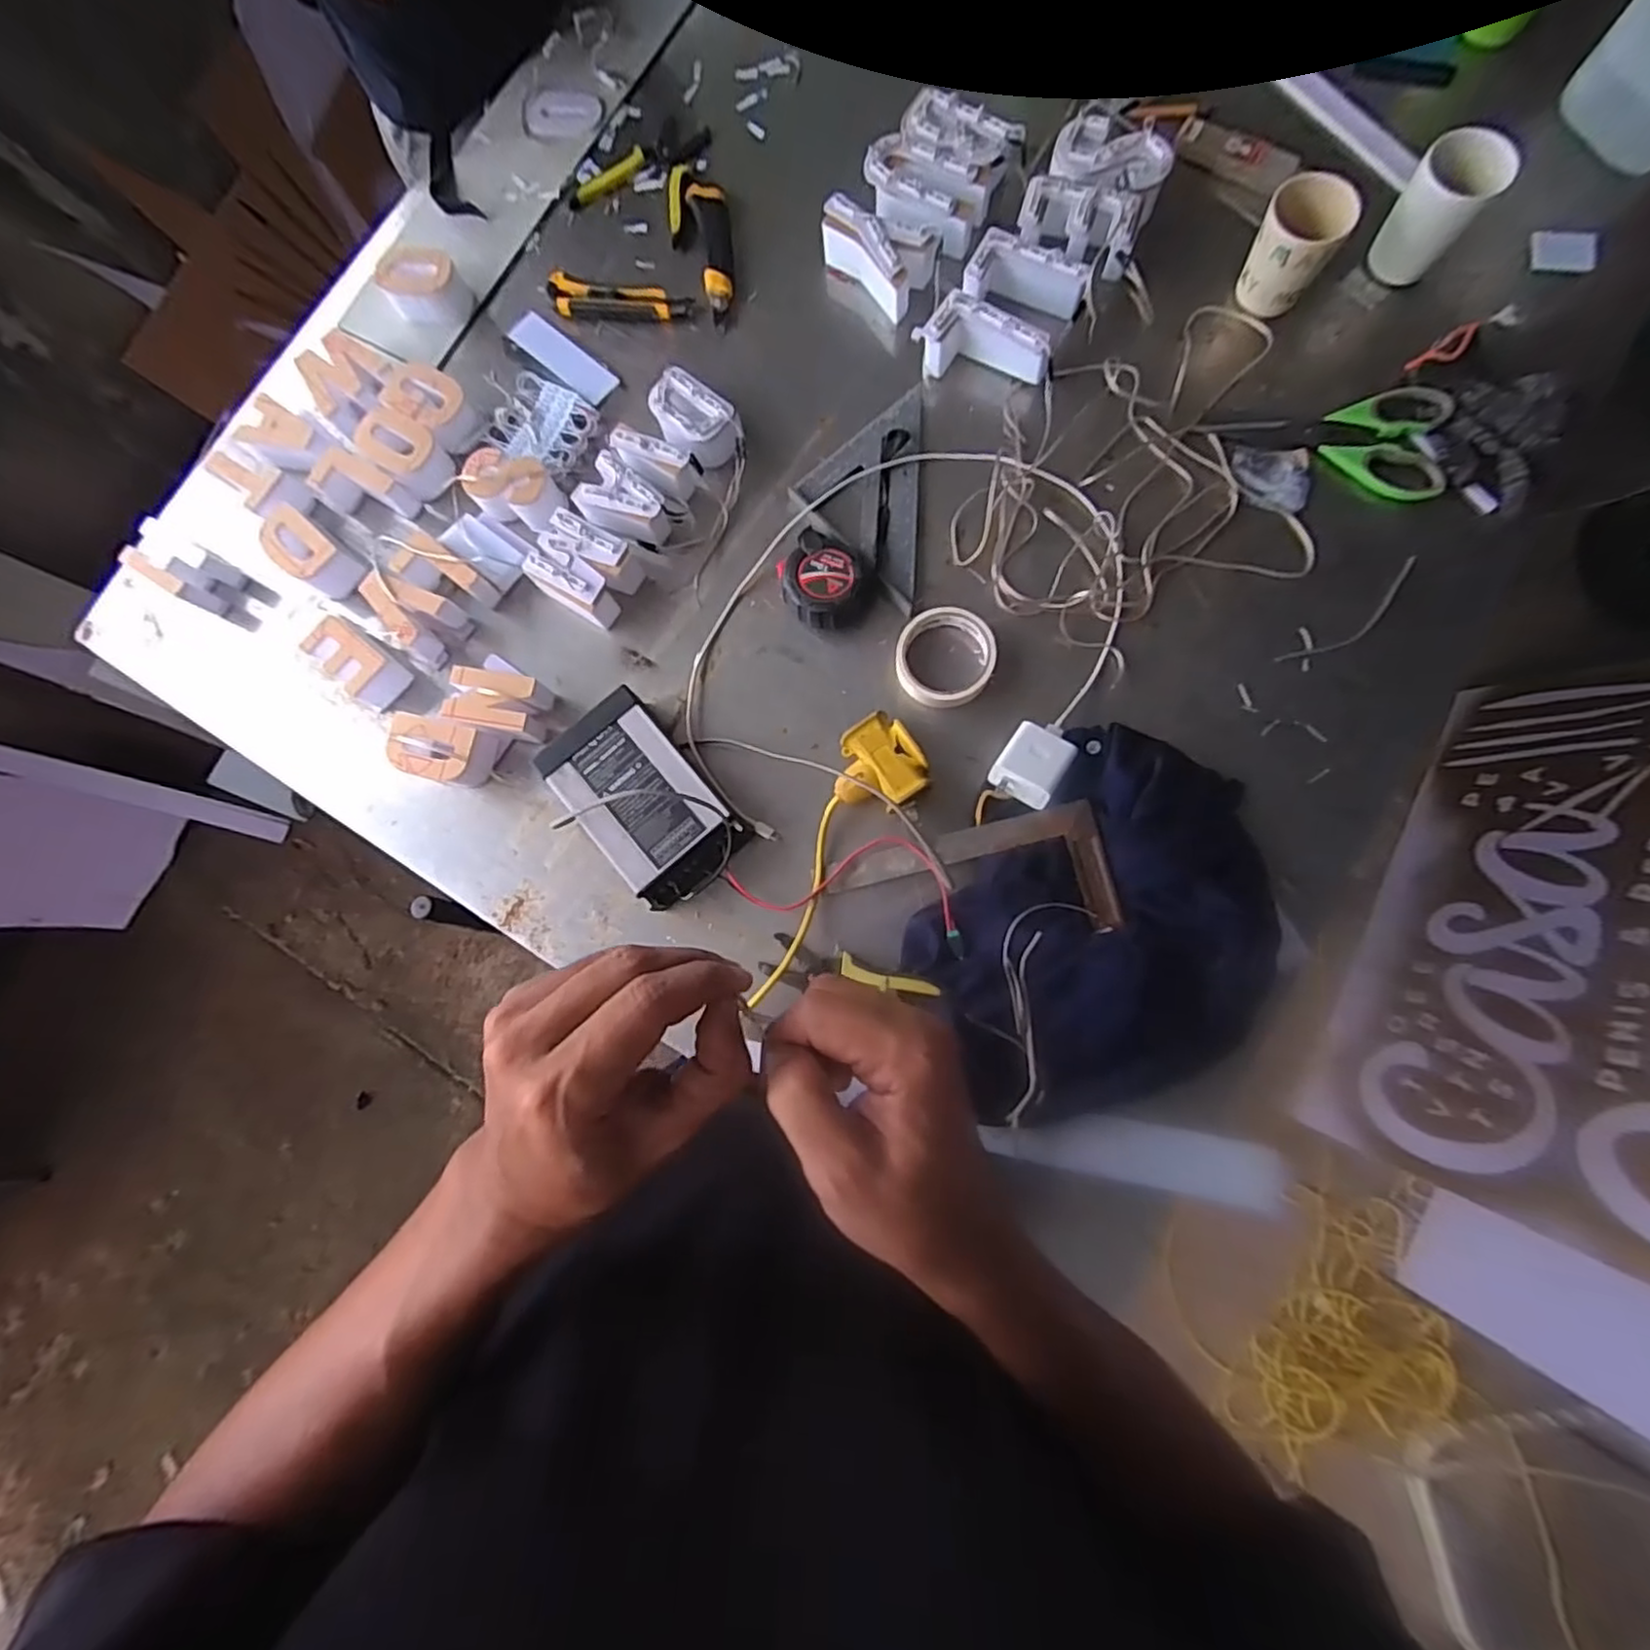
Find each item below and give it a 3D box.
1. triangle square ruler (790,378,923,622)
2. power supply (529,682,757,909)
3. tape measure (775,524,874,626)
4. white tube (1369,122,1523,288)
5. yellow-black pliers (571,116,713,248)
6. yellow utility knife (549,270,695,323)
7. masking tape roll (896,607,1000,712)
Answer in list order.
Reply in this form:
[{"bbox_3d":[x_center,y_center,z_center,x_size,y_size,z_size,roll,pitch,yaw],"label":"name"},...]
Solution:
[{"bbox_3d":[0.033,-0.327,0.690,0.119,0.019,0.228,3,82,4],"label":"triangle square ruler"},{"bbox_3d":[-0.169,-0.022,0.638,0.119,0.055,0.190,-40,81,-3],"label":"power supply"},{"bbox_3d":[-0.005,-0.231,0.662,0.092,0.029,0.078,43,86,9],"label":"tape measure"},{"bbox_3d":[0.571,-0.573,0.656,0.074,0.099,0.059,35,85,8],"label":"white tube"},{"bbox_3d":[-0.207,-0.711,0.772,0.135,0.017,0.162,8,82,5],"label":"yellow-black pliers"},{"bbox_3d":[-0.223,-0.562,0.751,0.155,0.012,0.045,12,83,6],"label":"yellow utility knife"},{"bbox_3d":[0.112,-0.157,0.648,0.089,0.016,0.096,-1,82,4],"label":"masking tape roll"}]

